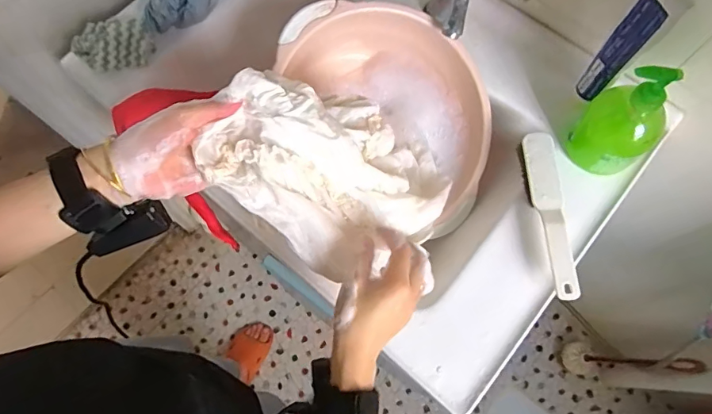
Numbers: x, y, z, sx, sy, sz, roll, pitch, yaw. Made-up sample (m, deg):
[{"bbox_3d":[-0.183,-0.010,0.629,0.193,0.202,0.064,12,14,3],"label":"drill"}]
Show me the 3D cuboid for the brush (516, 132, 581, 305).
[{"bbox_3d":[0.228,0.008,0.542,0.035,0.028,0.200,-2,70,0],"label":"brush"}]

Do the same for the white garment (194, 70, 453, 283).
[{"bbox_3d":[0.004,-0.028,0.494,0.083,0.327,0.178,-30,65,36],"label":"white garment"}]

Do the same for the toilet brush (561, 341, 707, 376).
[{"bbox_3d":[0.615,0.351,1.074,0.137,0.400,0.082,-1,70,0],"label":"toilet brush"}]

